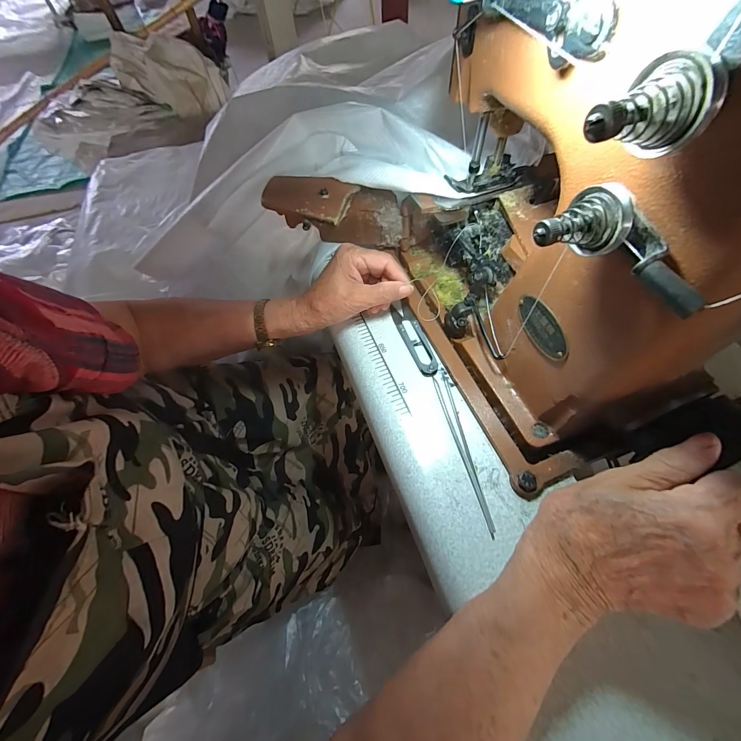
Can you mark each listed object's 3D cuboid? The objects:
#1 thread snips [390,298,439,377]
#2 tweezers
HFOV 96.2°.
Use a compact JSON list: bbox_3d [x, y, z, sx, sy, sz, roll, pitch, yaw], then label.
[{"bbox_3d":[0.046,-0.035,0.353,0.023,0.010,0.096,-18,60,-6],"label":"thread snips"},{"bbox_3d":[0.083,0.066,0.293,0.014,0.005,0.142,-13,60,-3],"label":"tweezers"}]

